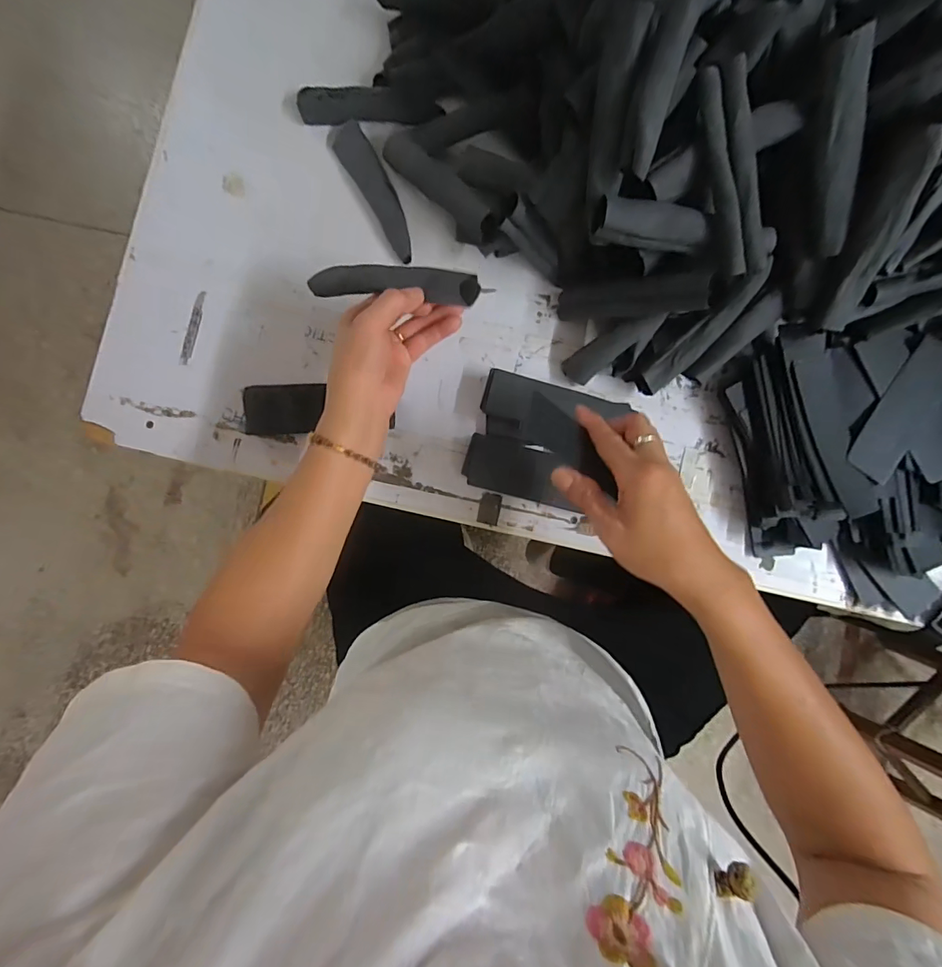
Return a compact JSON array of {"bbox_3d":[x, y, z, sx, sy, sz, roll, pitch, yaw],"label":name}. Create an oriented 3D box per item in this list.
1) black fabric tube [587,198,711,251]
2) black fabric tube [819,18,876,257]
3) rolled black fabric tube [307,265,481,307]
[{"bbox_3d":[0.149,-0.215,0.384,0.093,0.025,0.027,6,87,0],"label":"black fabric tube"},{"bbox_3d":[0.292,-0.259,0.362,0.025,0.017,0.146,-24,123,-1],"label":"black fabric tube"},{"bbox_3d":[-0.068,-0.174,0.404,0.147,0.027,0.024,2,87,-2],"label":"rolled black fabric tube"}]

